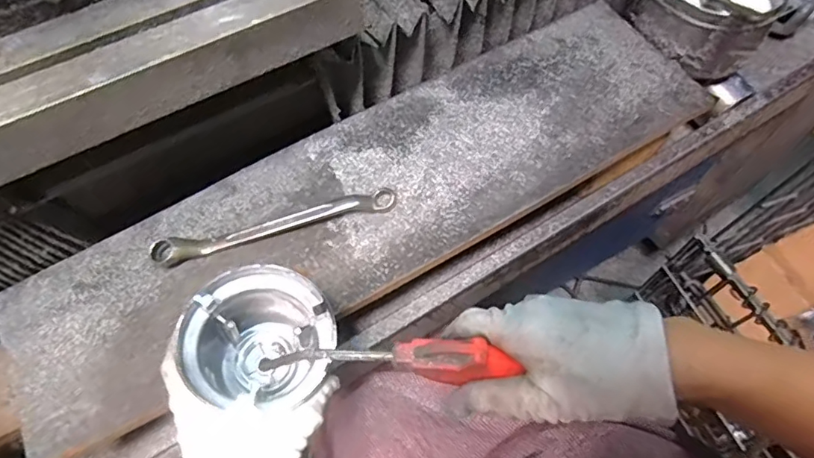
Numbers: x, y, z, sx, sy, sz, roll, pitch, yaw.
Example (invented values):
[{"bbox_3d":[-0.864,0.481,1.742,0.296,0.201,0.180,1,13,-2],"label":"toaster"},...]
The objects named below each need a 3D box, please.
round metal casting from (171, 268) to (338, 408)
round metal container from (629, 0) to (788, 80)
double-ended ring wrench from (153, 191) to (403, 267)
[{"bbox_3d":[-0.095,0.078,0.350,0.092,0.081,0.083,-6,61,-4],"label":"round metal casting"},{"bbox_3d":[0.339,-0.264,0.591,0.150,0.069,0.150,0,60,-1],"label":"round metal container"},{"bbox_3d":[-0.115,-0.003,0.469,0.215,0.019,0.019,-14,62,-9],"label":"double-ended ring wrench"}]

